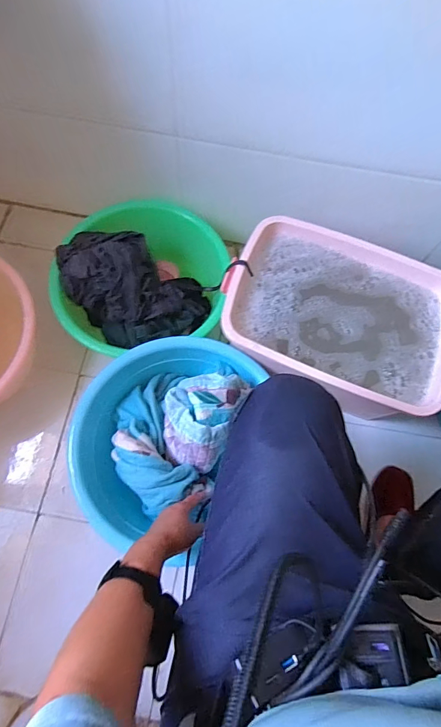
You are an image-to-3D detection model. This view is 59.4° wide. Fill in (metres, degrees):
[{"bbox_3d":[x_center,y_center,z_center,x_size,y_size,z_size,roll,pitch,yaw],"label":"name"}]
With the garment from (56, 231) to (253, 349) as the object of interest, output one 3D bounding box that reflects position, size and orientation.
[{"bbox_3d":[-0.184,-0.171,0.823,0.306,0.134,0.244,25,73,4],"label":"garment"}]

